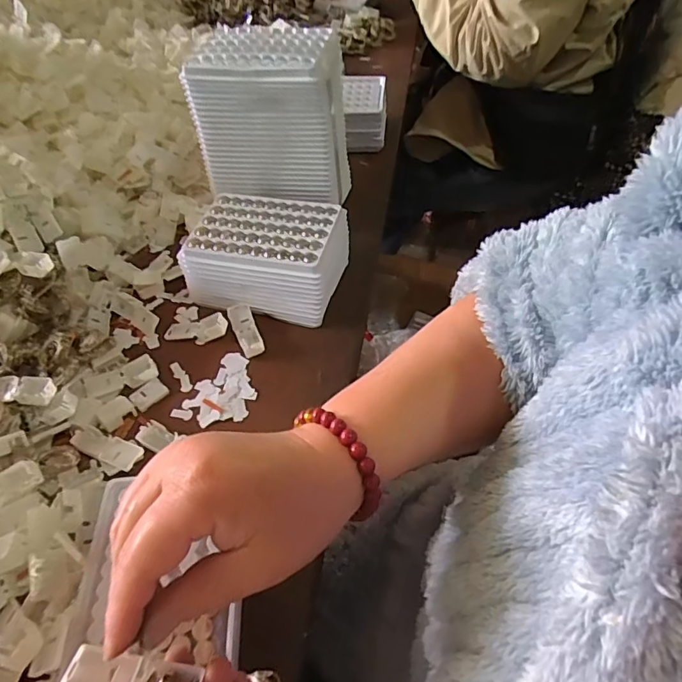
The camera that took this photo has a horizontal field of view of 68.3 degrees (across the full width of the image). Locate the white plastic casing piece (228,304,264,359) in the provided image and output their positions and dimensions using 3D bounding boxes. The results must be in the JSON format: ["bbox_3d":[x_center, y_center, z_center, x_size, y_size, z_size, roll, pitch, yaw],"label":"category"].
[{"bbox_3d":[-0.085,-0.010,0.444,0.020,0.008,0.057,-18,51,-11],"label":"white plastic casing piece"}]

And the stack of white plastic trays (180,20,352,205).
[{"bbox_3d":[-0.068,-0.213,0.494,0.138,0.135,0.082,2,50,6],"label":"stack of white plastic trays"}]

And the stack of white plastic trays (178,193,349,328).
[{"bbox_3d":[-0.063,-0.078,0.461,0.136,0.059,0.097,10,51,12],"label":"stack of white plastic trays"}]

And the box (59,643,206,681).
[{"bbox_3d":[-0.088,0.141,0.213,0.054,0.013,0.018,10,50,-7],"label":"box"}]

